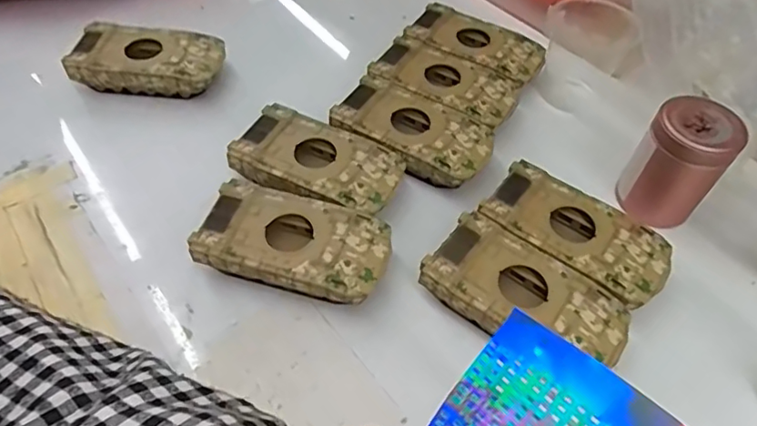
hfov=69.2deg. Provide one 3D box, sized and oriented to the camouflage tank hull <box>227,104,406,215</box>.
[{"bbox_3d":[-0.035,-0.027,0.325,0.094,0.023,0.054,24,55,15],"label":"camouflage tank hull"}]

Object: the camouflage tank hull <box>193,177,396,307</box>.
[{"bbox_3d":[-0.043,0.019,0.290,0.094,0.025,0.050,14,53,8],"label":"camouflage tank hull"}]

